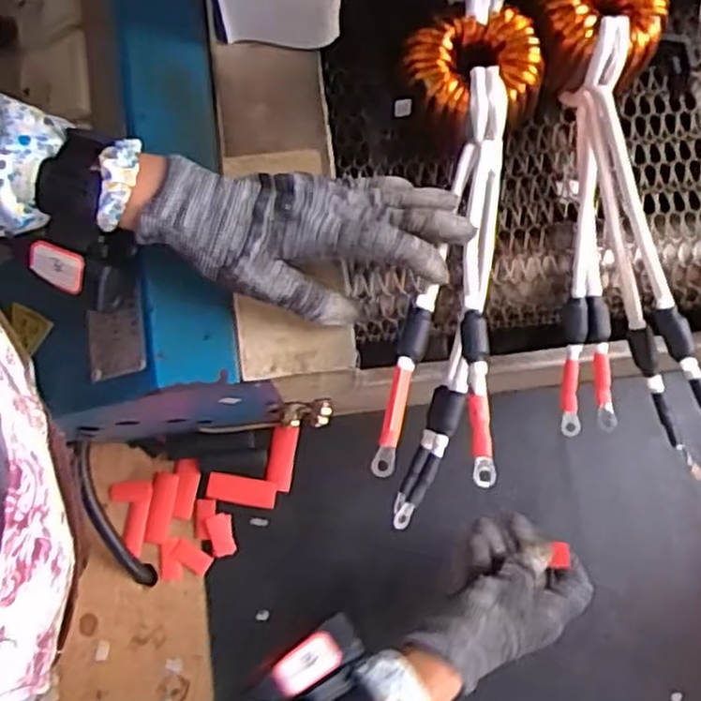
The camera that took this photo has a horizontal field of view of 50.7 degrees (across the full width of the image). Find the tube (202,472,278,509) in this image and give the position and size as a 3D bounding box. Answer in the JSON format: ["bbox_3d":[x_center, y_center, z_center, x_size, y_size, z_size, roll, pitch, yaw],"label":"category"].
[{"bbox_3d":[-0.096,0.123,0.648,0.061,0.009,0.023,10,78,3],"label":"tube"}]

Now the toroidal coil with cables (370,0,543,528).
[{"bbox_3d":[0.064,-0.091,0.457,0.072,0.097,0.384,7,83,2],"label":"toroidal coil with cables"}]

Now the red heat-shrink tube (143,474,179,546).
[{"bbox_3d":[-0.165,0.138,0.648,0.022,0.006,0.060,6,78,2],"label":"red heat-shrink tube"}]

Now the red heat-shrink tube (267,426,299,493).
[{"bbox_3d":[-0.061,0.096,0.654,0.022,0.011,0.055,8,78,2],"label":"red heat-shrink tube"}]

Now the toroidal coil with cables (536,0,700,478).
[{"bbox_3d":[0.164,-0.128,0.479,0.079,0.113,0.394,-5,80,-3],"label":"toroidal coil with cables"}]

